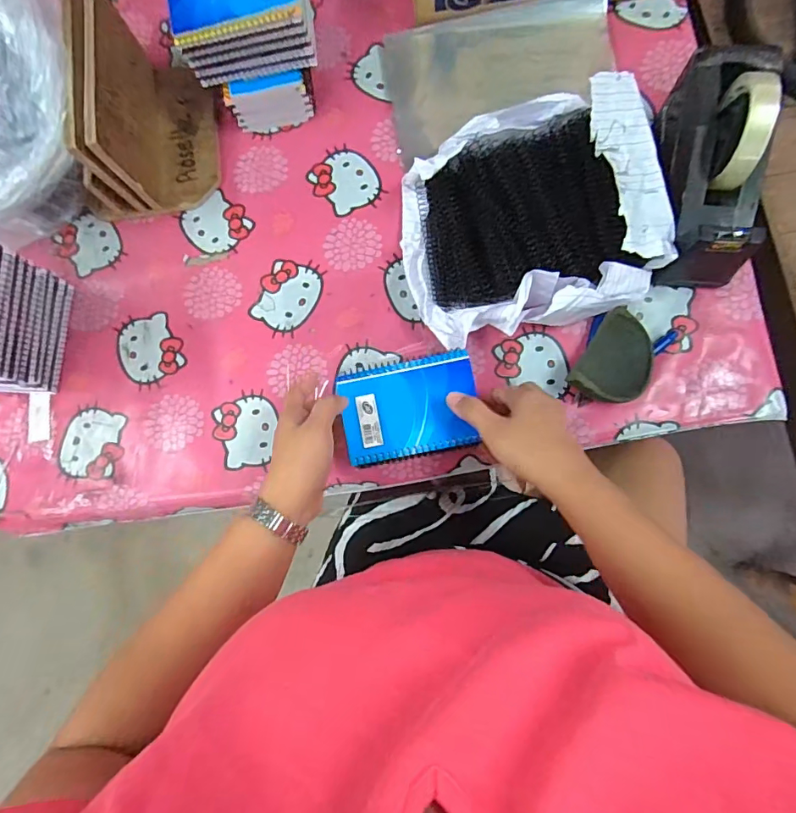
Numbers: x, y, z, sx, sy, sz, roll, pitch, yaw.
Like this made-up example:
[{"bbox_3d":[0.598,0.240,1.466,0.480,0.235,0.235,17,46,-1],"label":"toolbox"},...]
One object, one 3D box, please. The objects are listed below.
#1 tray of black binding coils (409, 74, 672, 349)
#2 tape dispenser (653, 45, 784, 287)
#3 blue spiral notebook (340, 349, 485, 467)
[{"bbox_3d":[0.128,-0.198,0.480,0.251,0.084,0.231,-16,81,2],"label":"tray of black binding coils"},{"bbox_3d":[0.307,-0.233,0.456,0.080,0.113,0.216,0,95,4],"label":"tape dispenser"},{"bbox_3d":[0.011,0.001,0.460,0.127,0.010,0.092,-12,82,3],"label":"blue spiral notebook"}]

